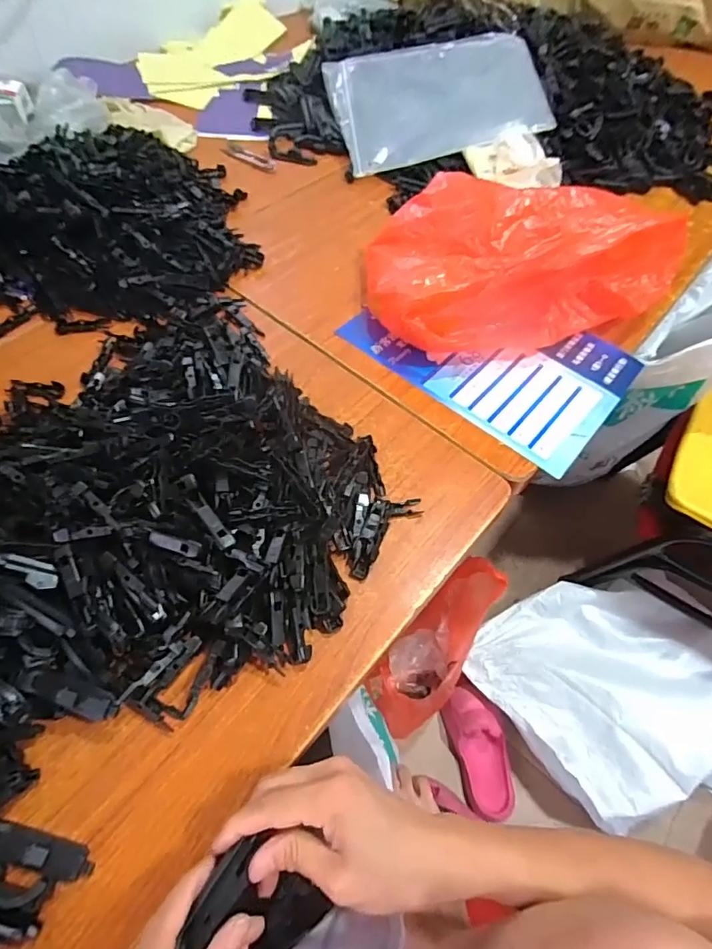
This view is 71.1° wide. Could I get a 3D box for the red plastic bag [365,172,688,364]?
[{"bbox_3d":[0.183,-0.243,0.563,0.332,0.106,0.204,-10,59,-10],"label":"red plastic bag"}]

